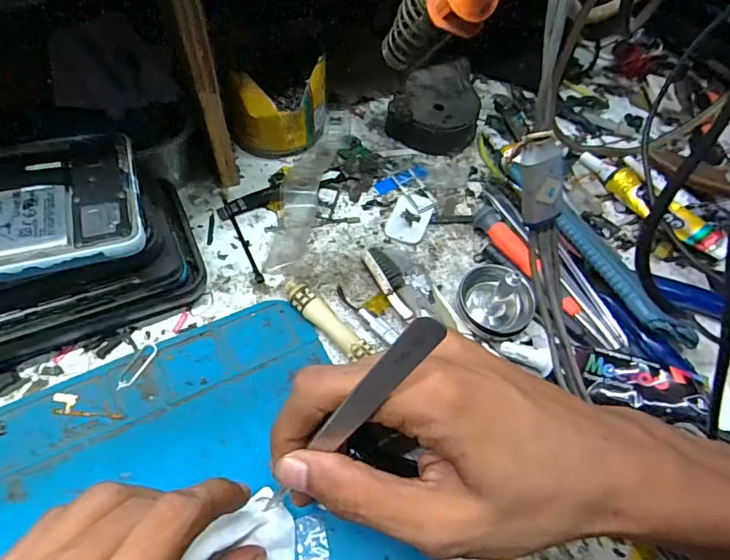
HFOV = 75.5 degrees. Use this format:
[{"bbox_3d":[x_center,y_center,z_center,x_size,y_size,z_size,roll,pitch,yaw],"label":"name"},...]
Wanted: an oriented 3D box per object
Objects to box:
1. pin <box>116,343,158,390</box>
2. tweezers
[{"bbox_3d":[-0.113,0.043,0.233,0.008,0.004,0.026,19,57,9],"label":"pin"},{"bbox_3d":[-0.011,0.054,0.164,0.006,0.125,0.007,-4,50,-42],"label":"tweezers"}]

